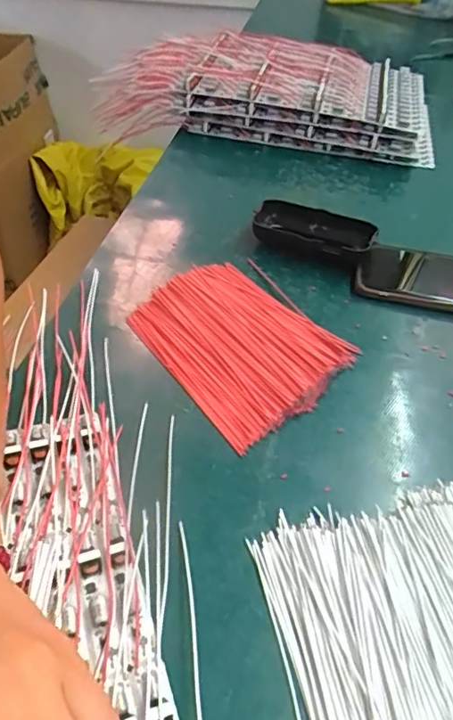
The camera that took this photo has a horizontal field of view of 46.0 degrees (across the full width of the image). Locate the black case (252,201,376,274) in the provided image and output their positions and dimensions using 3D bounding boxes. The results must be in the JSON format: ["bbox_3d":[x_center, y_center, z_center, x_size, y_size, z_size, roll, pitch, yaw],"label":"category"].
[{"bbox_3d":[0.078,-0.116,0.490,0.107,0.030,0.052,20,48,13],"label":"black case"}]

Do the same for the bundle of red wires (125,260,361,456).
[{"bbox_3d":[0.012,-0.018,0.396,0.122,0.017,0.149,-27,55,-27],"label":"bundle of red wires"}]

